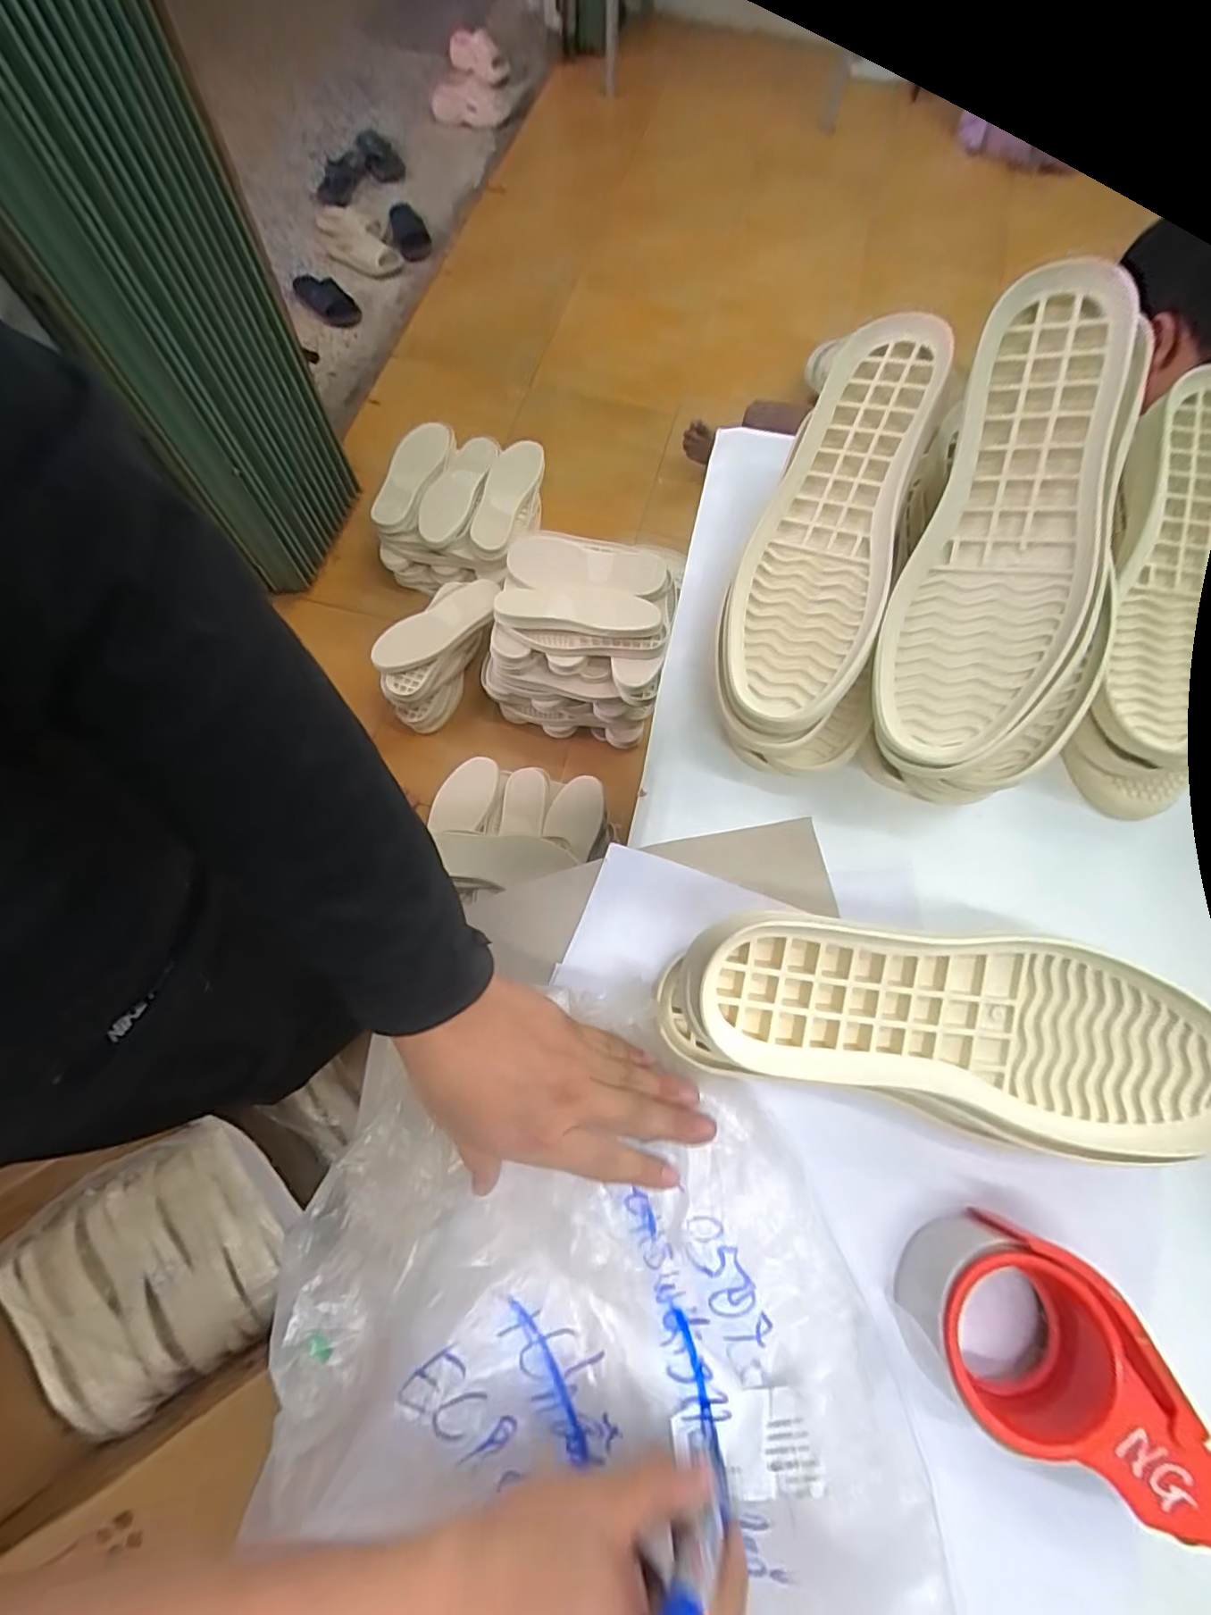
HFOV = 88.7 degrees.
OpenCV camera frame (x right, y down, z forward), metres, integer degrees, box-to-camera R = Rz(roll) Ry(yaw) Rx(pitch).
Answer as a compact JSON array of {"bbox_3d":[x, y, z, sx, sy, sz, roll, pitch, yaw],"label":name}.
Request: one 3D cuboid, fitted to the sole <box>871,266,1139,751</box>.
[{"bbox_3d":[0.243,-0.172,0.374,0.093,0.031,0.299,16,92,6],"label":"sole"}]

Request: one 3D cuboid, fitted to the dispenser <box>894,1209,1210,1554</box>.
[{"bbox_3d":[0.229,0.288,0.317,0.143,0.061,0.093,42,75,13],"label":"dispenser"}]

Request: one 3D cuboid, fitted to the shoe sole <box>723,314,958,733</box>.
[{"bbox_3d":[0.153,-0.192,0.423,0.092,0.034,0.292,20,86,7],"label":"shoe sole"}]

